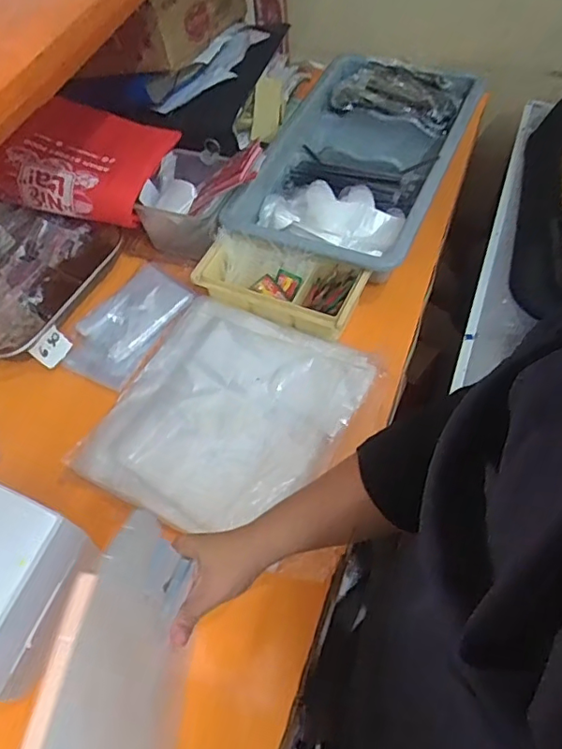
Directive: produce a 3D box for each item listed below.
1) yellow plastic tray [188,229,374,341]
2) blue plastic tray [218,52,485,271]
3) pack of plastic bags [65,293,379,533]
[{"bbox_3d":[-0.002,-0.134,0.802,0.234,0.051,0.098,18,60,15],"label":"yellow plastic tray"},{"bbox_3d":[0.123,-0.362,0.923,0.294,0.076,0.485,19,60,16],"label":"blue plastic tray"},{"bbox_3d":[-0.070,0.046,0.728,0.286,0.030,0.310,23,62,18],"label":"pack of plastic bags"}]

